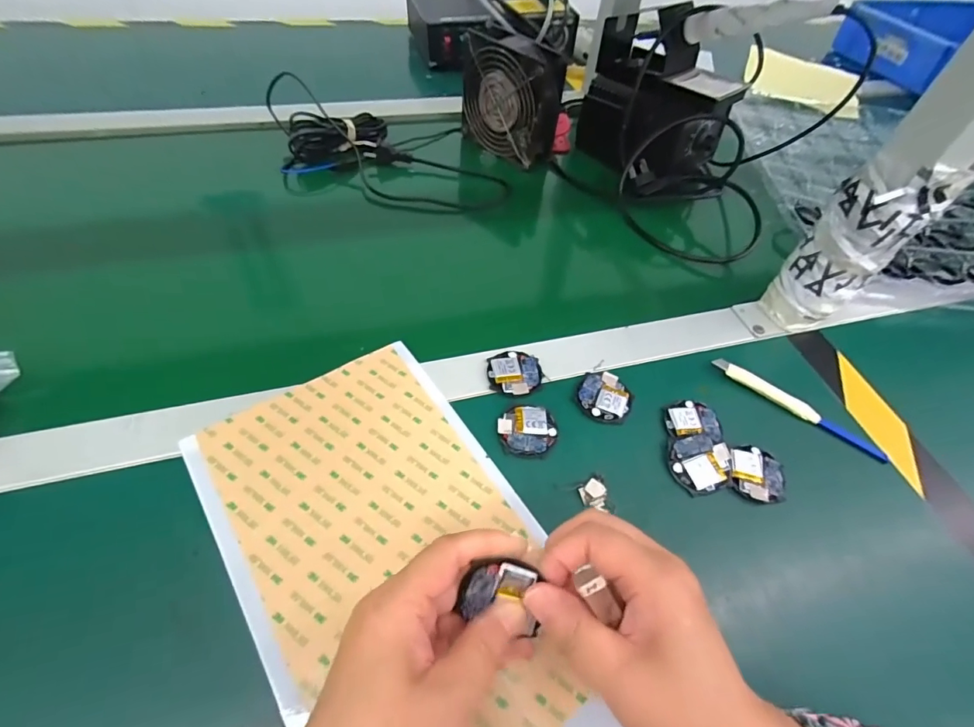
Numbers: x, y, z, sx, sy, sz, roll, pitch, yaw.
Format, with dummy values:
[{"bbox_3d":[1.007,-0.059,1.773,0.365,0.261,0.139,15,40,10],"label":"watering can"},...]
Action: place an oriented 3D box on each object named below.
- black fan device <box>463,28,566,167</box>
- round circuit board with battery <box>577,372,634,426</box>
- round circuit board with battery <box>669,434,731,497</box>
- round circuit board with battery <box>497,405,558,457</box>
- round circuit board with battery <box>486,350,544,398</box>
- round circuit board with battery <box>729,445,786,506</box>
[{"bbox_3d":[0.027,-0.315,0.551,0.121,0.117,0.042,37,60,21],"label":"black fan device"},{"bbox_3d":[0.092,0.026,0.360,0.042,0.004,0.044,2,54,-3],"label":"round circuit board with battery"},{"bbox_3d":[0.154,0.072,0.330,0.042,0.004,0.040,-2,66,4],"label":"round circuit board with battery"},{"bbox_3d":[0.030,0.049,0.337,0.041,0.005,0.040,2,54,-3],"label":"round circuit board with battery"},{"bbox_3d":[0.022,0.008,0.366,0.043,0.005,0.042,2,54,-3],"label":"round circuit board with battery"},{"bbox_3d":[0.195,0.079,0.333,0.039,0.007,0.042,2,54,-3],"label":"round circuit board with battery"}]

